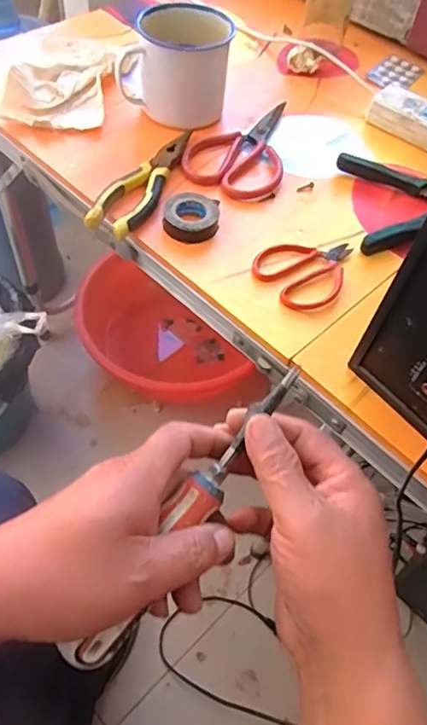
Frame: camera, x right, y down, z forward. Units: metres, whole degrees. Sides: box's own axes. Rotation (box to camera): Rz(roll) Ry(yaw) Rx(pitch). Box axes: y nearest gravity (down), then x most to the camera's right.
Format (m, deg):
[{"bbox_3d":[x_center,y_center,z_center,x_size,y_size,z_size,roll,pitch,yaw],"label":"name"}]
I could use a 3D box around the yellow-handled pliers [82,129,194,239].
[{"bbox_3d":[-0.068,-0.190,0.576,0.047,0.013,0.175,24,57,11],"label":"yellow-handled pliers"}]

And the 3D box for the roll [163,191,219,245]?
[{"bbox_3d":[-0.021,-0.145,0.550,0.052,0.019,0.054,4,55,-3],"label":"roll"}]

